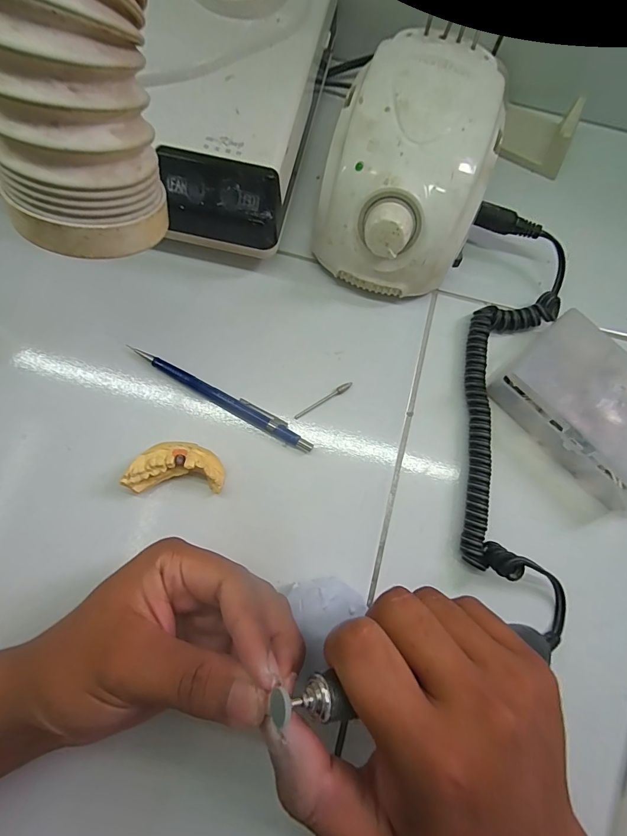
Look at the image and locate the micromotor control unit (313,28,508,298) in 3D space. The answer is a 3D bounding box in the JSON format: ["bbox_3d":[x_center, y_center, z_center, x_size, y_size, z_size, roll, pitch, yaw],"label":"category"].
[{"bbox_3d":[0.061,-0.159,0.261,0.103,0.085,0.134,17,77,2],"label":"micromotor control unit"}]

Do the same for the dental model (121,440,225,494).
[{"bbox_3d":[-0.085,0.031,0.243,0.055,0.022,0.029,-1,77,-2],"label":"dental model"}]

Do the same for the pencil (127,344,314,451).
[{"bbox_3d":[-0.059,-0.013,0.262,0.132,0.011,0.012,29,78,5],"label":"pencil"}]

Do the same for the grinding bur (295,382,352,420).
[{"bbox_3d":[0.007,-0.012,0.266,0.045,0.004,0.005,-32,80,-9],"label":"grinding bur"}]

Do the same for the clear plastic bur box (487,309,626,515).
[{"bbox_3d":[0.182,-0.004,0.253,0.075,0.037,0.117,-42,81,-10],"label":"clear plastic bur box"}]

